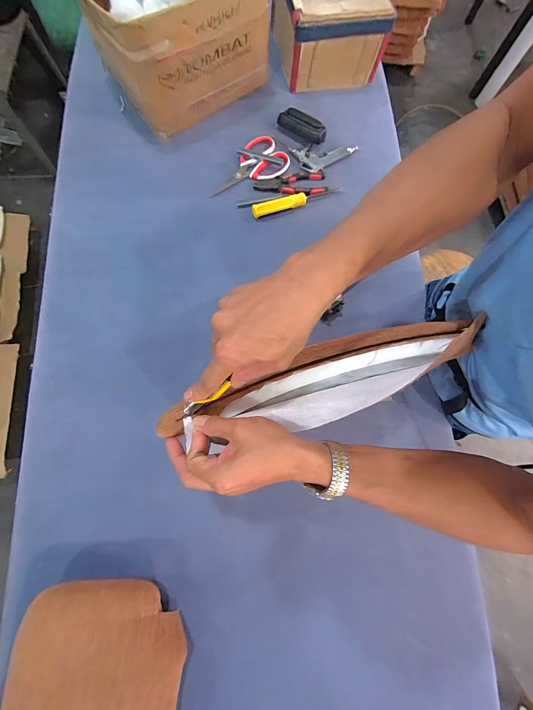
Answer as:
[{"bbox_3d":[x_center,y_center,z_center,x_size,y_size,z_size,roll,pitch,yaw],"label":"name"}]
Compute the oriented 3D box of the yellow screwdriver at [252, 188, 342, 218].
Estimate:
[{"bbox_3d":[0.064,-0.326,0.603,0.194,0.025,0.024,-20,79,-5],"label":"yellow screwdriver"}]

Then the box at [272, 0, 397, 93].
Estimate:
[{"bbox_3d":[0.138,-0.740,0.650,0.210,0.141,0.203,-12,78,-3],"label":"box"}]

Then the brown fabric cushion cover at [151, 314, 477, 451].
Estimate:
[{"bbox_3d":[0.063,0.030,0.329,0.374,0.043,0.086,-17,79,-4],"label":"brown fabric cushion cover"}]

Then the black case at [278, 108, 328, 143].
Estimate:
[{"bbox_3d":[0.078,-0.499,0.634,0.106,0.027,0.048,25,79,5],"label":"black case"}]

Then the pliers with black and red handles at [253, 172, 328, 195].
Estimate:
[{"bbox_3d":[0.051,-0.363,0.620,0.150,0.009,0.055,-8,78,-3],"label":"pliers with black and red handles"}]

